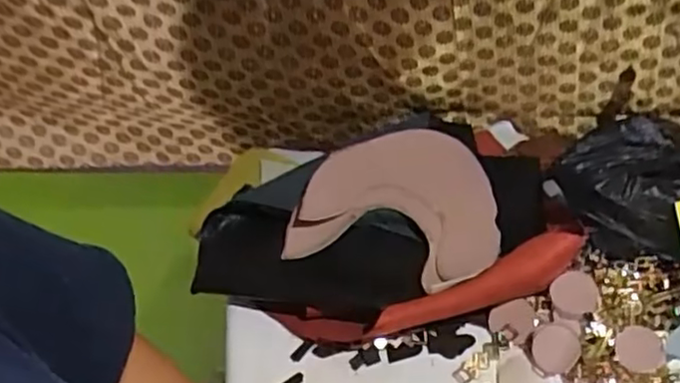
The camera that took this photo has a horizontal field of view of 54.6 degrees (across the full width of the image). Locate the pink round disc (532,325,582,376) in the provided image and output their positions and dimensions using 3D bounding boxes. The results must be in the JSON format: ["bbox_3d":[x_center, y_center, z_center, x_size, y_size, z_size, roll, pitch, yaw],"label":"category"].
[{"bbox_3d":[0.159,0.117,0.488,0.033,0.004,0.034,-5,68,12],"label":"pink round disc"}]

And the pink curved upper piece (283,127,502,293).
[{"bbox_3d":[0.051,0.006,0.575,0.172,0.059,0.155,4,52,8],"label":"pink curved upper piece"}]

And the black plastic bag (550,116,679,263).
[{"bbox_3d":[0.251,-0.004,0.530,0.136,0.066,0.115,-6,51,0],"label":"black plastic bag"}]

